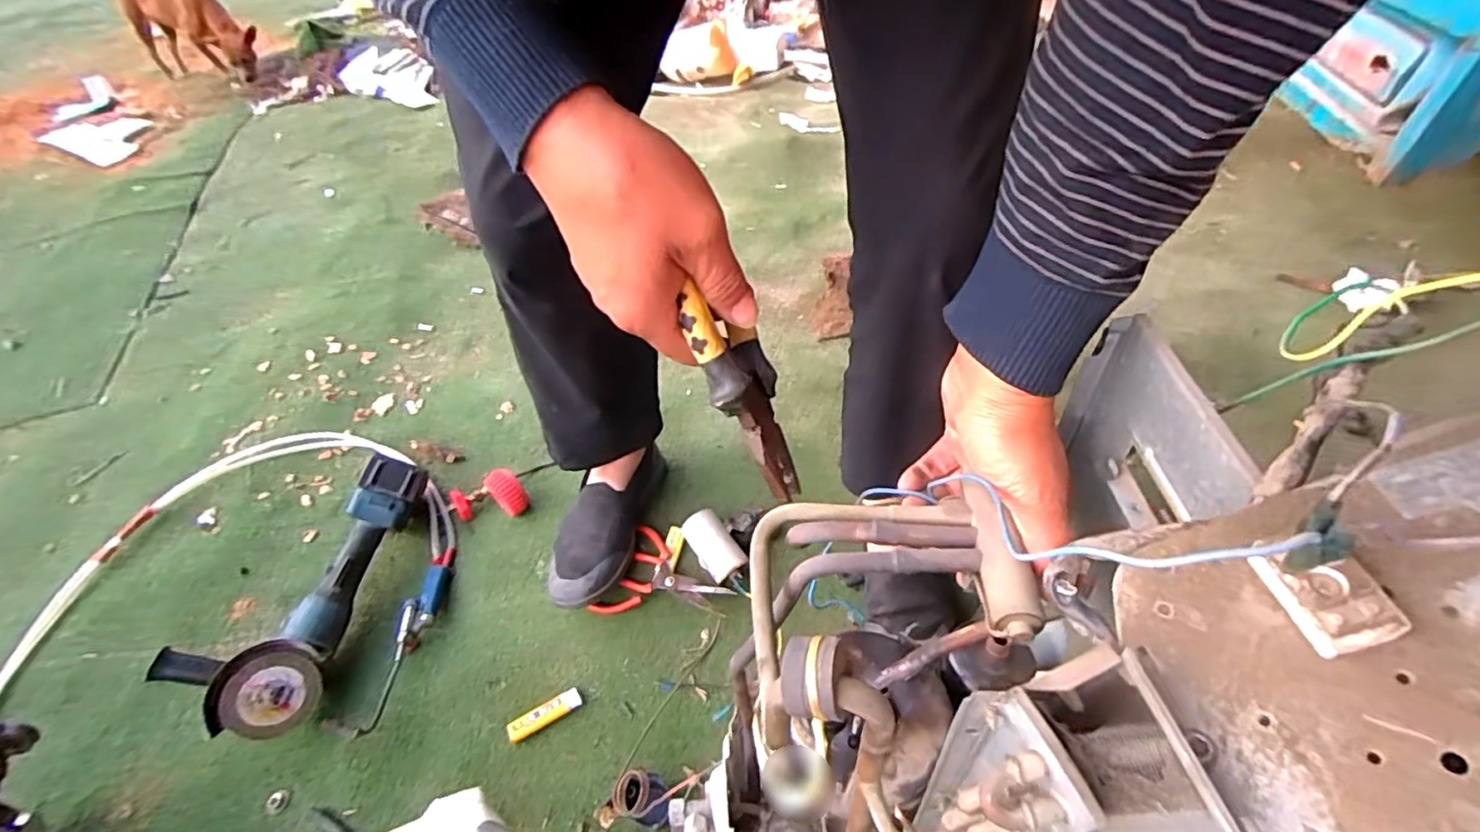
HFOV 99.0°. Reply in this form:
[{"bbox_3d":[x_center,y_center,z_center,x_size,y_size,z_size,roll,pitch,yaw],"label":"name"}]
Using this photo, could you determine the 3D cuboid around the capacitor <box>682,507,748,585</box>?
[{"bbox_3d":[-0.034,0.165,0.807,0.046,0.039,0.089,-27,54,-20],"label":"capacitor"}]

